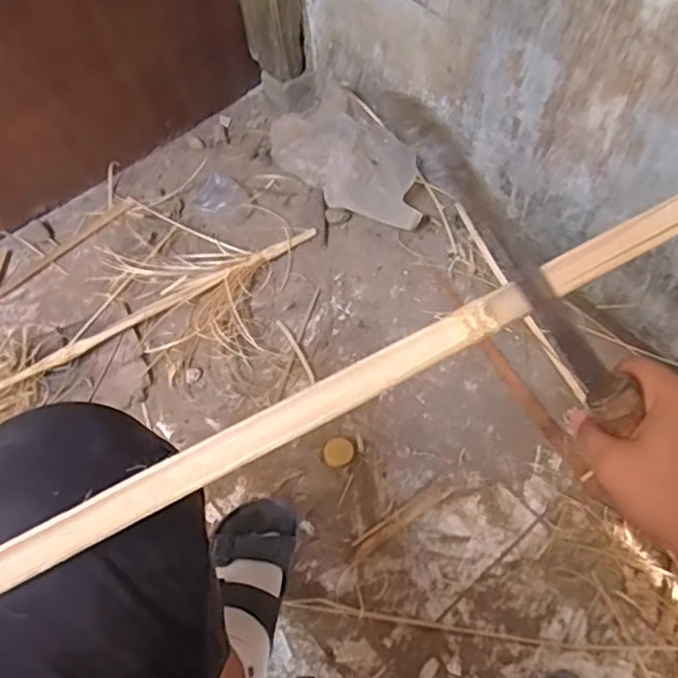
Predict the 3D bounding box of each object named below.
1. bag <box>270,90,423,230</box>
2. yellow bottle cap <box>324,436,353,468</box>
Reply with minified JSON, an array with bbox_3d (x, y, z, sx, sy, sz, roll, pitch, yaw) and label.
[{"bbox_3d":[0.011,-0.291,1.034,0.151,0.103,0.317,-32,63,-14],"label":"bag"},{"bbox_3d":[-0.001,0.151,0.836,0.039,0.007,0.036,-2,60,3],"label":"yellow bottle cap"}]

